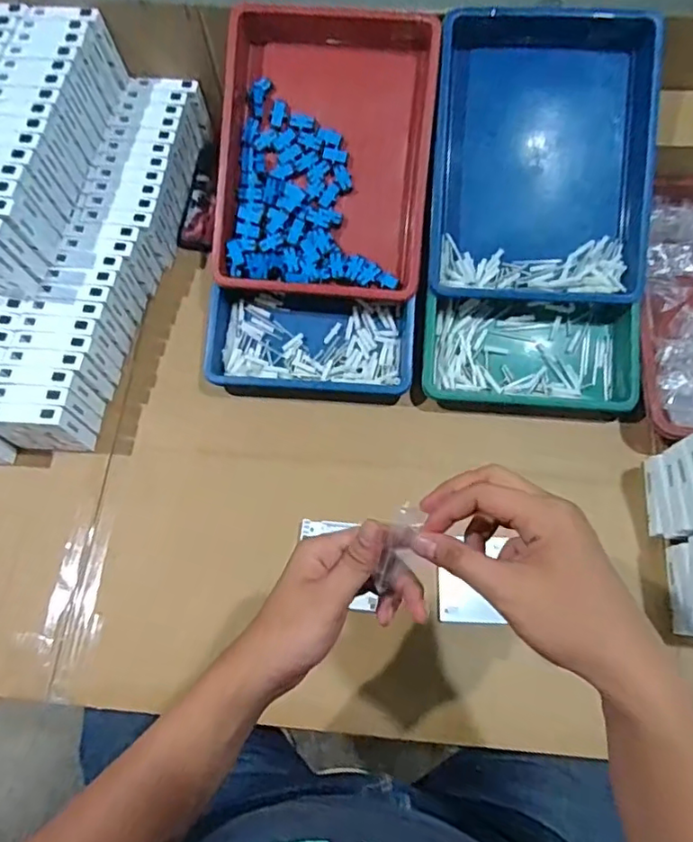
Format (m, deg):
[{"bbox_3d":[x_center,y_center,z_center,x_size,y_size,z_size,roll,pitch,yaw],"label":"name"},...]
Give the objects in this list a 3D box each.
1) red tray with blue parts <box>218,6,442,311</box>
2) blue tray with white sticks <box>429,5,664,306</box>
[{"bbox_3d":[-0.025,-0.306,0.652,0.237,0.056,0.317,5,94,1],"label":"red tray with blue parts"},{"bbox_3d":[0.221,-0.297,0.638,0.241,0.053,0.316,3,95,1],"label":"blue tray with white sticks"}]

